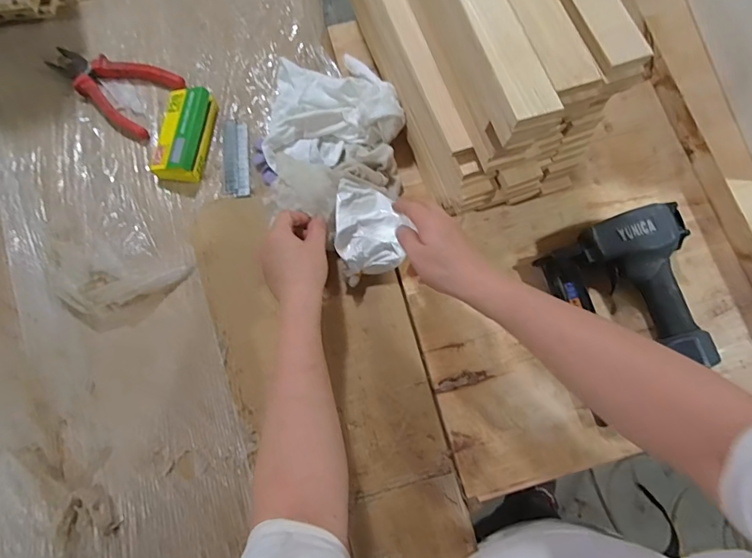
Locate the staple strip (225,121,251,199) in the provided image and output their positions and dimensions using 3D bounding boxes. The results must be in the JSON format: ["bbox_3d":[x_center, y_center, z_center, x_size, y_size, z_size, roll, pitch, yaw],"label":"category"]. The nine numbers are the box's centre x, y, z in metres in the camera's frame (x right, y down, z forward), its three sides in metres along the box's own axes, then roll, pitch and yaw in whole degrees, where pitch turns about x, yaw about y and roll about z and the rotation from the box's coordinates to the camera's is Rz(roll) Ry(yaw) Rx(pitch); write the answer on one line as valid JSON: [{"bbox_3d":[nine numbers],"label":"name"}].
[{"bbox_3d":[-0.192,-0.167,0.612,0.032,0.004,0.114,-6,74,-3],"label":"staple strip"}]

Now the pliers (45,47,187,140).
[{"bbox_3d":[-0.382,-0.277,0.629,0.189,0.023,0.108,24,75,6],"label":"pliers"}]

